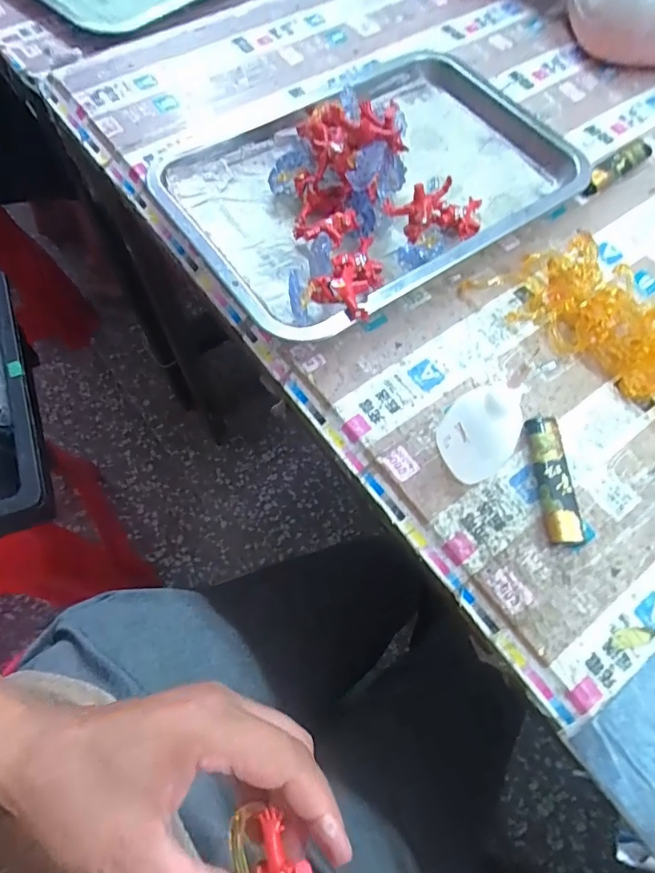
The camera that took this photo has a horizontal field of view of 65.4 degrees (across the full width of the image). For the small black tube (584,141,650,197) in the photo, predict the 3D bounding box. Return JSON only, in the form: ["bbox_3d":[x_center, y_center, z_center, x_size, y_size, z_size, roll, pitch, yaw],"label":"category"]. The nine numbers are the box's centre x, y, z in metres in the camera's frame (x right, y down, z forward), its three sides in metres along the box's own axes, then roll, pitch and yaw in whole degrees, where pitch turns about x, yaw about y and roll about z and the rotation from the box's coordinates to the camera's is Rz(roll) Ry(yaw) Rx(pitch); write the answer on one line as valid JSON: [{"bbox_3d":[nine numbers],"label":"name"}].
[{"bbox_3d":[0.239,-0.223,0.424,0.089,0.013,0.019,-37,71,-17],"label":"small black tube"}]

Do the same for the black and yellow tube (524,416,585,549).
[{"bbox_3d":[0.134,0.025,0.305,0.020,0.013,0.077,0,65,-2],"label":"black and yellow tube"}]

